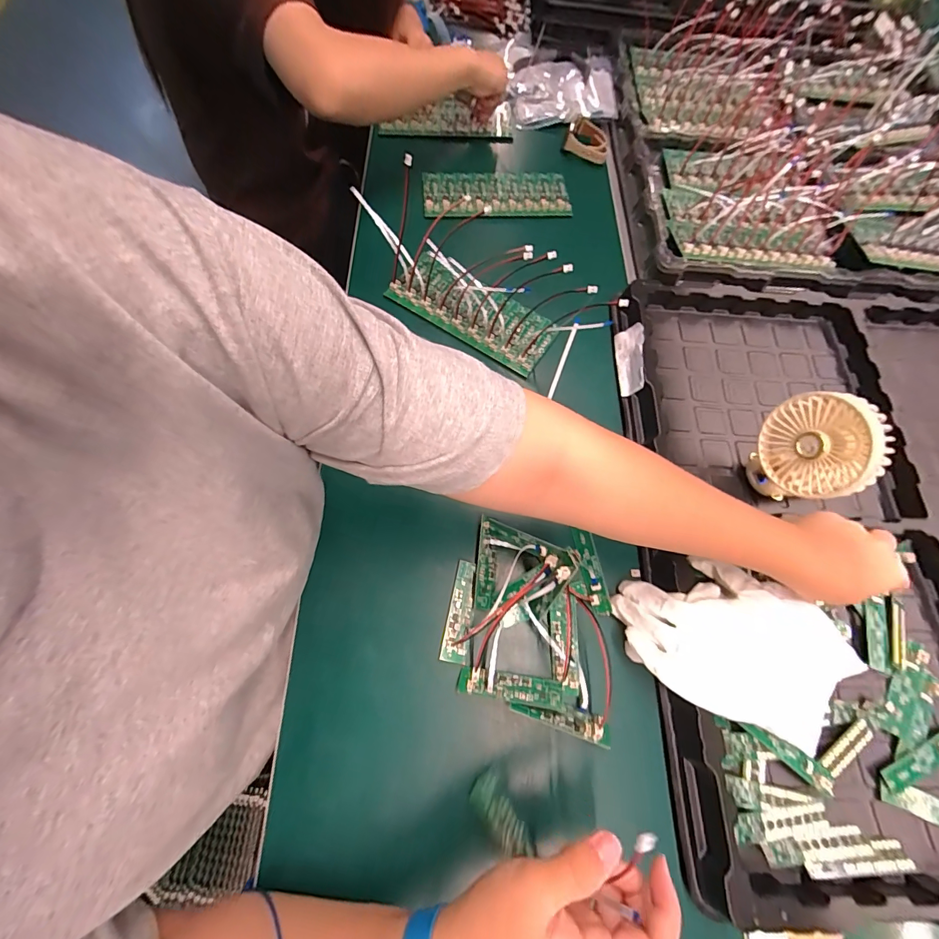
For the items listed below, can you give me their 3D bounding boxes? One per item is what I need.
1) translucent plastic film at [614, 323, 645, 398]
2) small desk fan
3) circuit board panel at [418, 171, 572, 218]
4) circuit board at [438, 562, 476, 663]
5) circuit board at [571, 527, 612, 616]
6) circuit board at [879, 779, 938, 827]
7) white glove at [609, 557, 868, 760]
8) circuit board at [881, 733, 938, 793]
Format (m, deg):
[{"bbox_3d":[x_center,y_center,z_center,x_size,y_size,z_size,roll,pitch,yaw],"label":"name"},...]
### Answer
[{"bbox_3d":[0.177,-0.118,0.439,0.013,0.034,0.077,13,67,-26],"label":"translucent plastic film"},{"bbox_3d":[0.296,-0.014,0.358,0.046,0.111,0.088,-9,69,-6],"label":"small desk fan"},{"bbox_3d":[0.036,-0.373,0.543,0.192,0.016,0.078,-7,69,-5],"label":"circuit board panel"},{"bbox_3d":[-0.006,0.123,0.351,0.023,0.011,0.083,15,68,-6],"label":"circuit board"},{"bbox_3d":[0.111,0.095,0.369,0.018,0.007,0.073,-6,69,-5],"label":"circuit board"},{"bbox_3d":[0.360,0.263,0.309,0.083,0.007,0.018,21,59,6],"label":"circuit board"},{"bbox_3d":[0.217,0.140,0.334,0.186,0.041,0.118,21,69,6],"label":"white glove"},{"bbox_3d":[0.362,0.231,0.321,0.083,0.009,0.018,-18,70,-9],"label":"circuit board"}]

